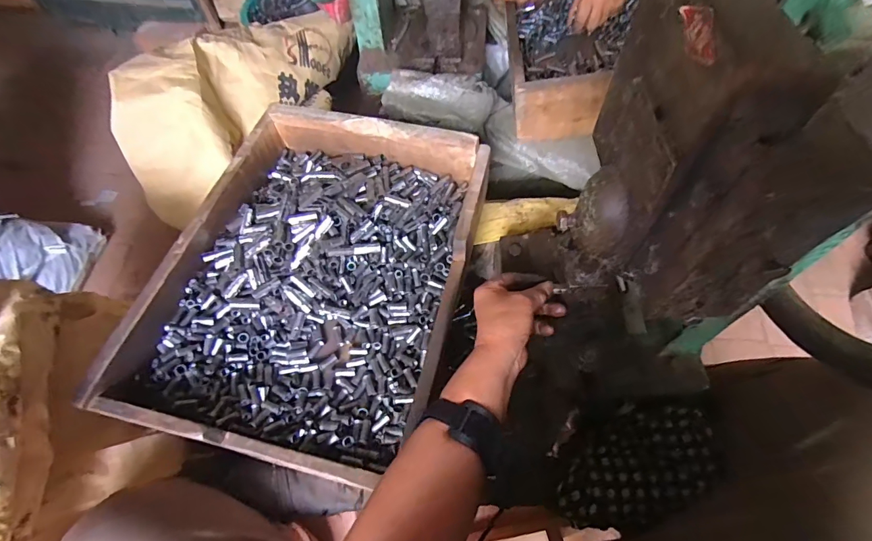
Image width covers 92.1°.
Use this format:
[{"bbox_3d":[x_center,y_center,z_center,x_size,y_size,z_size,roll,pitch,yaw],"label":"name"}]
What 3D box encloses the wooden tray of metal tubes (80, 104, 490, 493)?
[{"bbox_3d":[-0.145,0.005,0.543,0.349,0.101,0.439,12,63,9],"label":"wooden tray of metal tubes"}]

